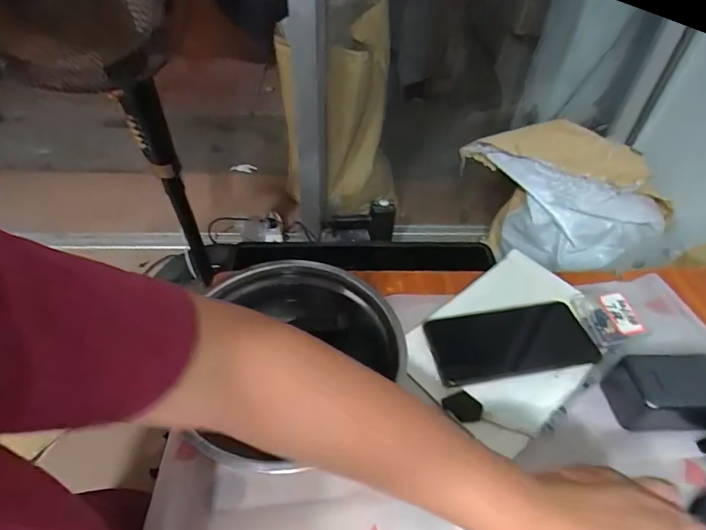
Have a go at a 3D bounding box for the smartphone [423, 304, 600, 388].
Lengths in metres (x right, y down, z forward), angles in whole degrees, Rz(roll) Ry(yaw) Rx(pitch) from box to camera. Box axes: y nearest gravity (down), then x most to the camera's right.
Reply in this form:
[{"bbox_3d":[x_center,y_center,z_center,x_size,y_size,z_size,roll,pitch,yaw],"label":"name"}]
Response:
[{"bbox_3d":[0.166,0.080,0.445,0.172,0.009,0.077,-5,46,-8],"label":"smartphone"}]

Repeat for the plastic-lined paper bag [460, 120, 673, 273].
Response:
[{"bbox_3d":[0.501,-0.142,1.072,0.495,0.318,0.165,24,49,20],"label":"plastic-lined paper bag"}]

